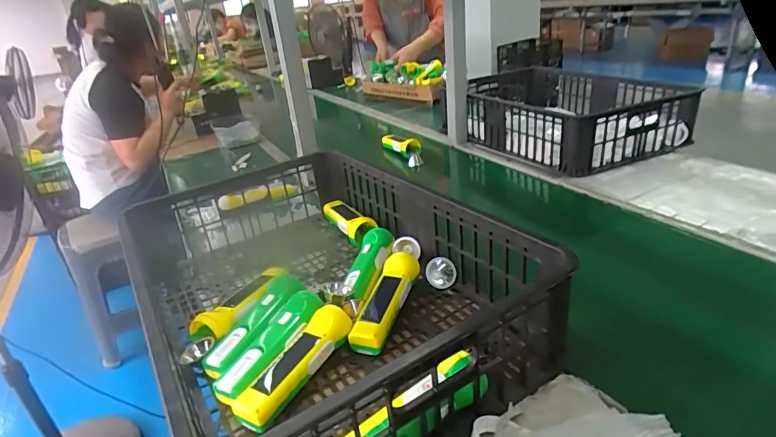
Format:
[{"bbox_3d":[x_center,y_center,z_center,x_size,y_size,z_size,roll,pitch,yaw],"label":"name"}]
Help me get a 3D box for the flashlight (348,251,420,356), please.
[{"bbox_3d":[0.001,0.107,0.620,0.045,0.053,0.165,4,27,21],"label":"flashlight"}]

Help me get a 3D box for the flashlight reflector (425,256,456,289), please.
[{"bbox_3d":[0.077,0.080,0.672,0.047,0.045,0.021,-6,6,40],"label":"flashlight reflector"}]

